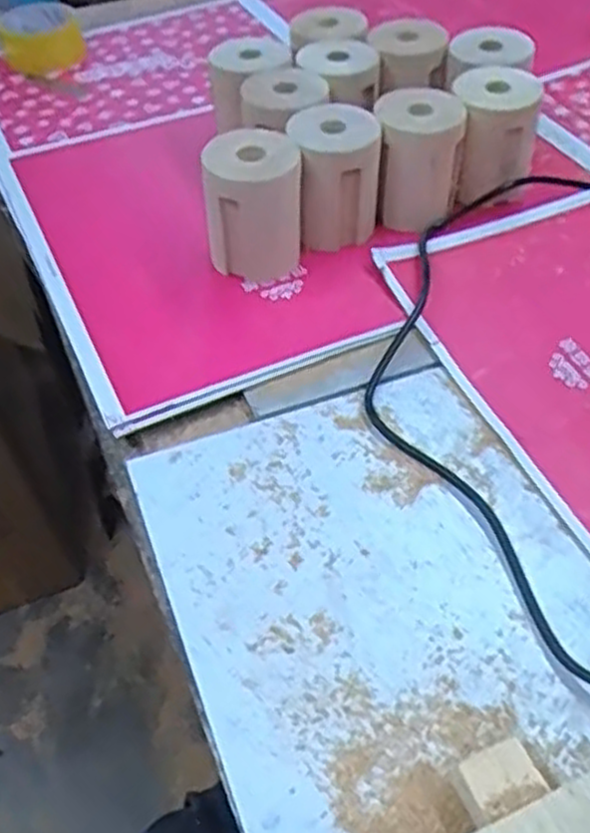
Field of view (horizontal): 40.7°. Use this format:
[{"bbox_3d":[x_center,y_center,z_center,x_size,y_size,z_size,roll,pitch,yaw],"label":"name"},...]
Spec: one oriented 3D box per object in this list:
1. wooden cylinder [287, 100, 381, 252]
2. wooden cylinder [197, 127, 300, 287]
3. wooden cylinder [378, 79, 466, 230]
[{"bbox_3d":[0.035,-0.205,0.697,0.076,0.103,0.083,1,49,3],"label":"wooden cylinder"},{"bbox_3d":[-0.034,-0.179,0.675,0.077,0.107,0.081,-3,49,0],"label":"wooden cylinder"},{"bbox_3d":[0.110,-0.232,0.710,0.075,0.094,0.081,7,49,9],"label":"wooden cylinder"}]

